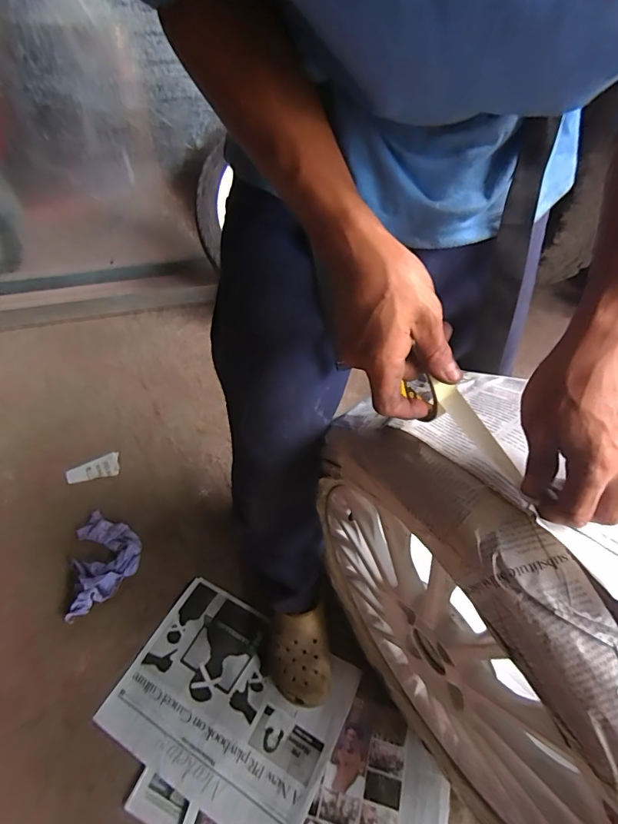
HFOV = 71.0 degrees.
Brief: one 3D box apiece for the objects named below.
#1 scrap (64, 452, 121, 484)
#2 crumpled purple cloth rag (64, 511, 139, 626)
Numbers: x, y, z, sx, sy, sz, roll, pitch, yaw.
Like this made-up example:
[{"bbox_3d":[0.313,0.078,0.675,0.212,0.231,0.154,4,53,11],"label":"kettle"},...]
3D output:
[{"bbox_3d":[-0.539,0.143,1.081,0.122,0.005,0.068,-14,47,-11],"label":"scrap"},{"bbox_3d":[-0.425,0.300,0.910,0.135,0.046,0.232,-12,47,-10],"label":"crumpled purple cloth rag"}]

